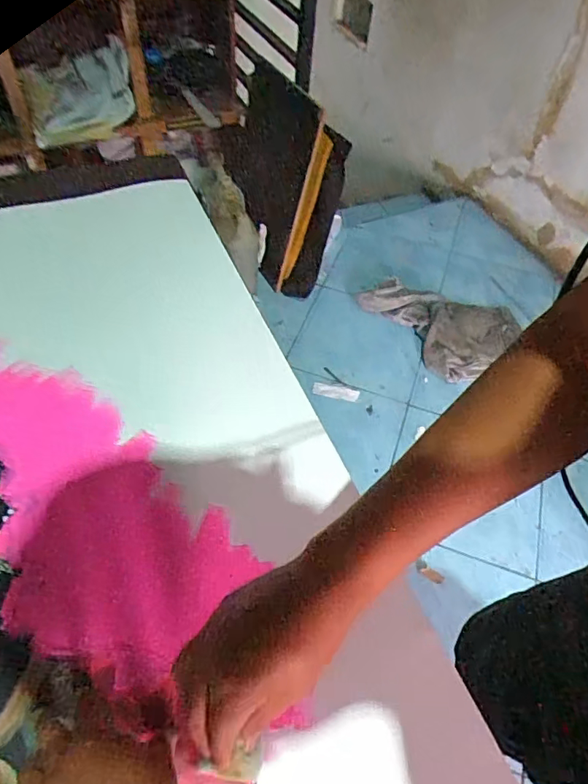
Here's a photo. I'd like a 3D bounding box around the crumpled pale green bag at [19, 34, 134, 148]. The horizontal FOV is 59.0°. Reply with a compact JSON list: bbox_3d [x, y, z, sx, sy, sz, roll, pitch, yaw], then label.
[{"bbox_3d":[-0.663,-0.913,1.598,0.310,0.232,0.120,-31,61,-26],"label":"crumpled pale green bag"}]

